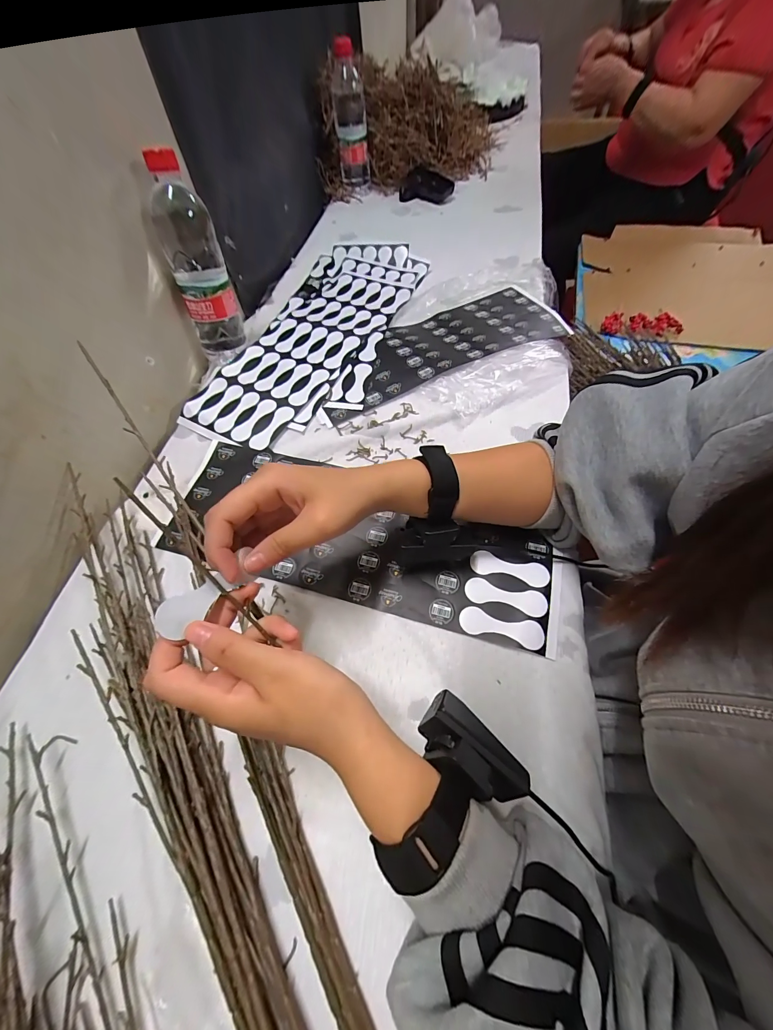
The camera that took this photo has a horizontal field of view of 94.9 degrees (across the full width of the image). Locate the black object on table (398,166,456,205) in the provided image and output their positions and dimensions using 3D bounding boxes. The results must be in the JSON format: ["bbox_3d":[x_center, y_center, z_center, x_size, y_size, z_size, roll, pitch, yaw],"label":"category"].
[{"bbox_3d":[0.090,-0.753,0.818,0.124,0.040,0.069,18,63,11],"label":"black object on table"}]

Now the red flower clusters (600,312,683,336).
[{"bbox_3d":[0.608,-0.458,0.847,0.173,0.033,0.043,5,61,5],"label":"red flower clusters"}]

